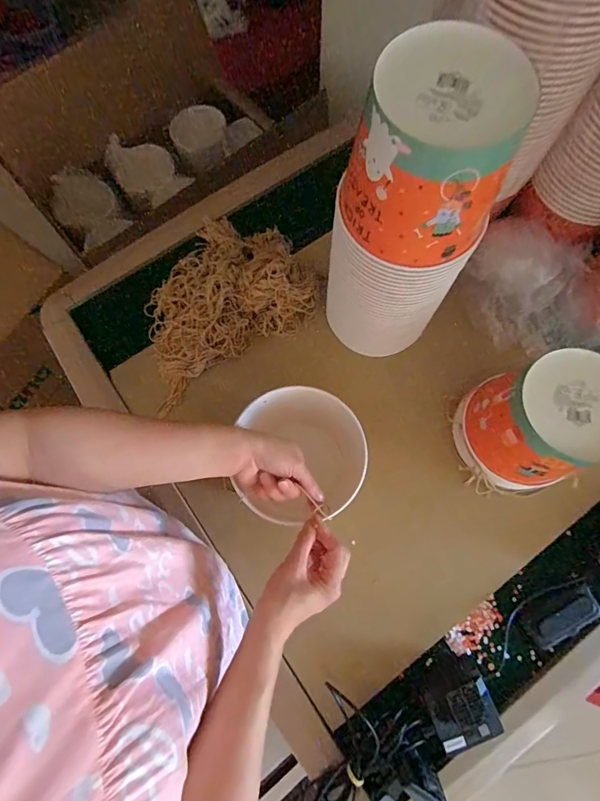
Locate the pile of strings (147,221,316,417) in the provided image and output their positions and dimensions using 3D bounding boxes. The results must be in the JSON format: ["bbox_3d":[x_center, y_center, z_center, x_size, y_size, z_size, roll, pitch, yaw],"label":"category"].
[{"bbox_3d":[-0.132,-0.183,0.659,0.281,0.073,0.239,-29,76,-8],"label":"pile of strings"}]

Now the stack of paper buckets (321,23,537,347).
[{"bbox_3d":[0.109,-0.170,0.477,0.145,0.365,0.145,28,76,8],"label":"stack of paper buckets"}]

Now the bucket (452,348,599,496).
[{"bbox_3d":[0.296,0.036,0.524,0.140,0.165,0.136,0,74,0],"label":"bucket"}]

